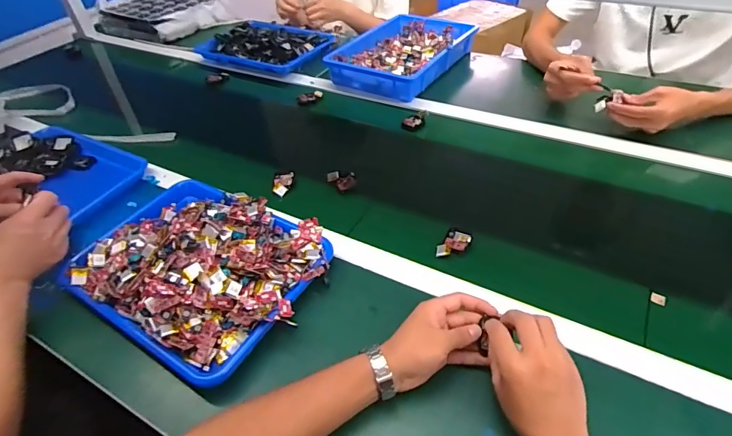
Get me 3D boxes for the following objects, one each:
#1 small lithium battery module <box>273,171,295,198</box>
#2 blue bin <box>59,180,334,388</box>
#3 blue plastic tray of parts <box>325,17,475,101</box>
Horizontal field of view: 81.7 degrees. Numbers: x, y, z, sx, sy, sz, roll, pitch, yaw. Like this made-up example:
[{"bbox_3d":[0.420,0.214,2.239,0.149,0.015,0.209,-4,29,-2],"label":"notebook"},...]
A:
[{"bbox_3d":[-0.149,-0.061,0.758,0.034,0.017,0.052,2,44,7],"label":"small lithium battery module"},{"bbox_3d":[-0.239,0.050,0.593,0.342,0.065,0.261,20,49,25],"label":"blue bin"},{"bbox_3d":[0.088,-0.422,1.078,0.278,0.056,0.366,21,50,25],"label":"blue plastic tray of parts"}]

